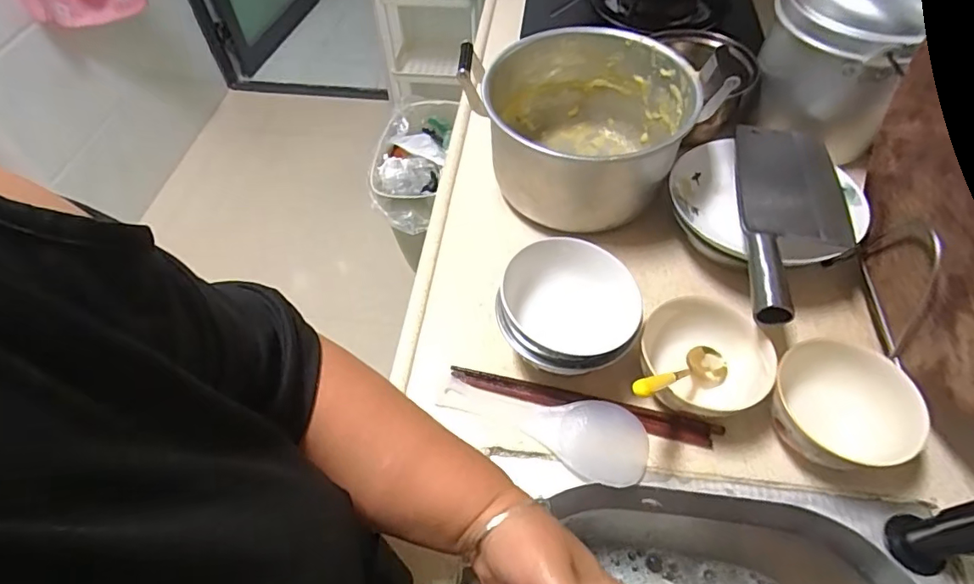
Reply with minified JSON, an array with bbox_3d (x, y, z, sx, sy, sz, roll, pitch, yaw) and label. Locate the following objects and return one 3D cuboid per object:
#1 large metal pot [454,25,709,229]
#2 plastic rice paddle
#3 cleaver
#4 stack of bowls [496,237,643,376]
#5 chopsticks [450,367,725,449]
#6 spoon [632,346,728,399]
[{"bbox_3d":[0.107,-0.199,0.627,0.236,0.138,0.228,0,55,0],"label":"large metal pot"},{"bbox_3d":[0.055,0.117,0.487,0.194,0.021,0.069,21,58,15],"label":"plastic rice paddle"},{"bbox_3d":[0.316,-0.088,0.538,0.110,0.051,0.323,16,57,12],"label":"cleaver"},{"bbox_3d":[0.076,0.025,0.497,0.125,0.082,0.124,5,55,4],"label":"stack of bowls"},{"bbox_3d":[0.090,0.106,0.493,0.255,0.013,0.022,12,56,9],"label":"chopsticks"},{"bbox_3d":[0.170,0.068,0.451,0.168,0.024,0.038,5,41,-49],"label":"spoon"}]

